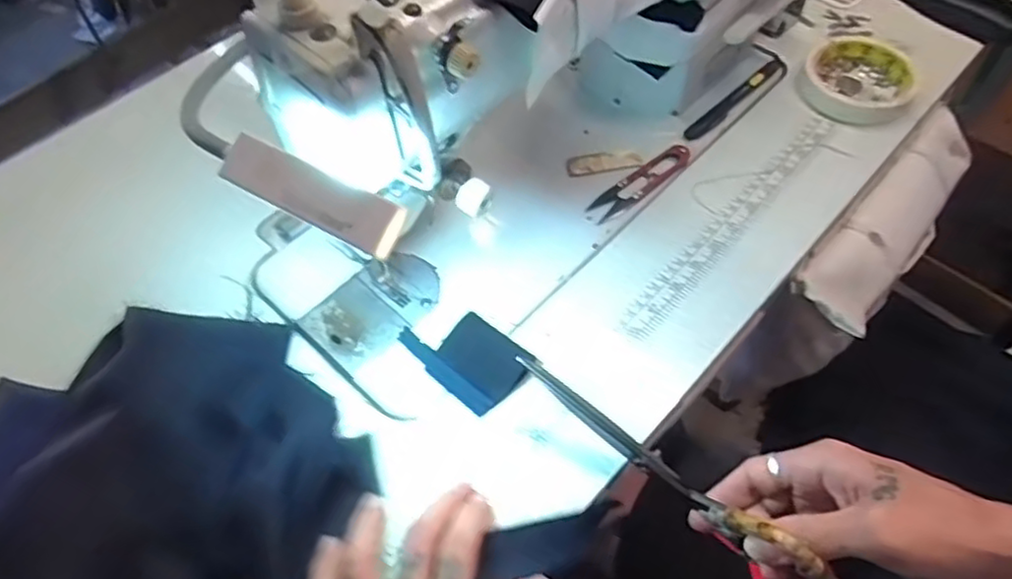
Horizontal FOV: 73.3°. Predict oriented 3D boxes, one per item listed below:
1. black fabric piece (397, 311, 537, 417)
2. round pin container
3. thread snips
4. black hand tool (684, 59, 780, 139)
[{"bbox_3d":[-0.026,0.041,0.455,0.083,0.014,0.053,36,65,22],"label":"black fabric piece"},{"bbox_3d":[0.308,-0.187,0.603,0.092,0.026,0.105,16,59,12],"label":"round pin container"},{"bbox_3d":[0.110,-0.087,0.540,0.102,0.007,0.023,-37,63,-20],"label":"thread snips"},{"bbox_3d":[0.200,-0.167,0.591,0.130,0.012,0.014,-39,64,-21],"label":"black hand tool"}]

